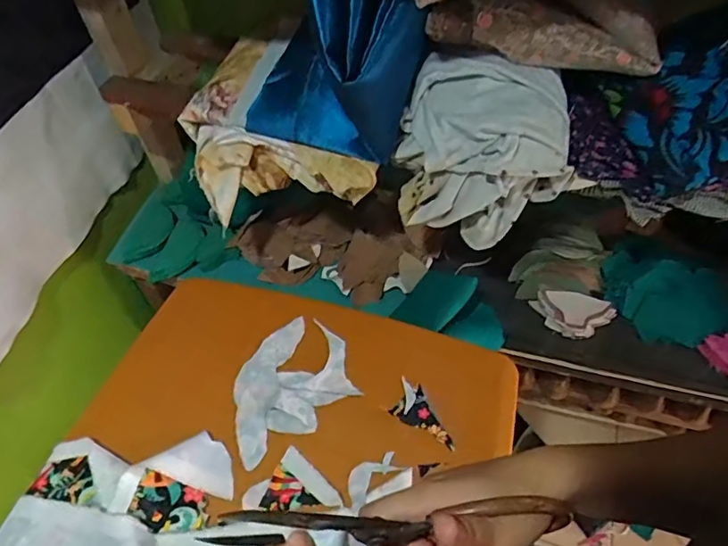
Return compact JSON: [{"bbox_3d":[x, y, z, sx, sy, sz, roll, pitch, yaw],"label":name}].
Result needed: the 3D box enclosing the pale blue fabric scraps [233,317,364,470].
[{"bbox_3d":[-0.092,0.131,0.646,0.159,0.018,0.137,-25,55,-18],"label":"pale blue fabric scraps"}]

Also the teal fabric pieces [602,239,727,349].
[{"bbox_3d":[0.444,0.026,0.791,0.176,0.034,0.156,12,53,11],"label":"teal fabric pieces"}]

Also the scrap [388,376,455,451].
[{"bbox_3d":[0.072,0.160,0.616,0.085,0.004,0.047,27,57,21],"label":"scrap"}]

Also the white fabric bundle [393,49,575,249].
[{"bbox_3d":[0.138,-0.145,0.628,0.182,0.164,0.135,14,53,12],"label":"white fabric bundle"}]

